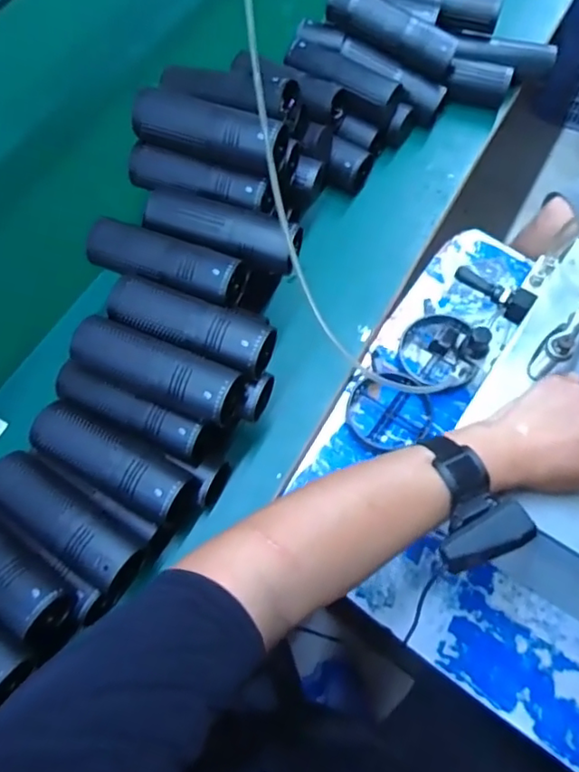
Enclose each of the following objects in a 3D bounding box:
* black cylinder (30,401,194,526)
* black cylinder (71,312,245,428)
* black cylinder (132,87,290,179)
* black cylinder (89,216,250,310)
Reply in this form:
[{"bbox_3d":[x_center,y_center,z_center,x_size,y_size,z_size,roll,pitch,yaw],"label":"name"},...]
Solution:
[{"bbox_3d":[-0.173,0.074,0.566,0.157,0.050,0.055,27,69,12],"label":"black cylinder"},{"bbox_3d":[-0.125,-0.014,0.549,0.164,0.049,0.055,22,68,10],"label":"black cylinder"},{"bbox_3d":[-0.083,-0.267,0.600,0.164,0.050,0.052,13,67,6],"label":"black cylinder"},{"bbox_3d":[-0.128,-0.122,0.598,0.159,0.048,0.060,16,67,7],"label":"black cylinder"}]

